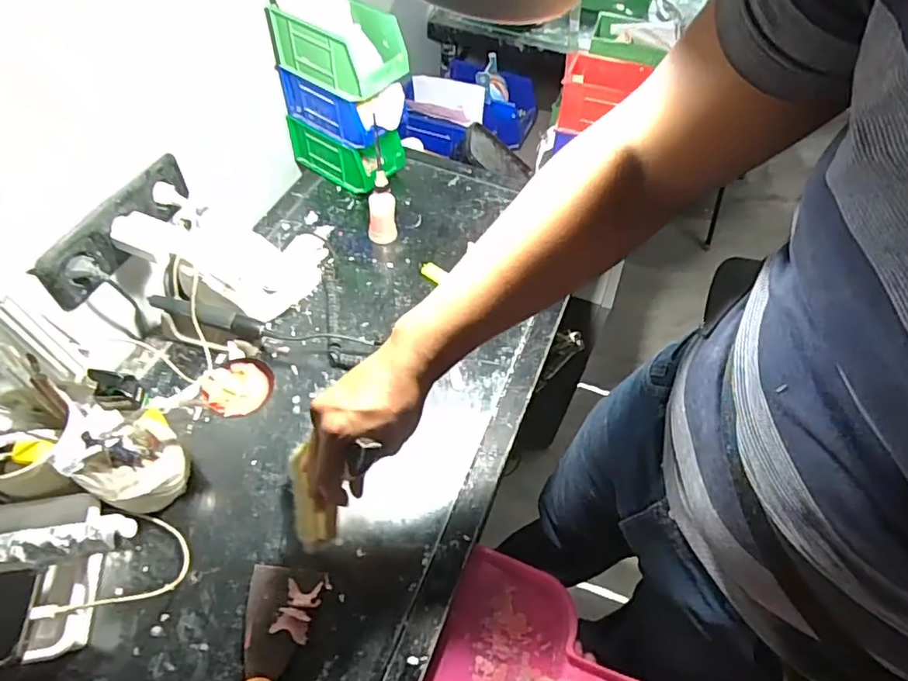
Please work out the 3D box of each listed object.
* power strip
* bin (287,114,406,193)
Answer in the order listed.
[{"bbox_3d":[-0.388,-0.131,0.648,0.027,0.073,0.209,20,54,11],"label":"power strip"},{"bbox_3d":[-0.179,-0.325,0.919,0.186,0.101,0.092,29,56,17],"label":"bin"}]

